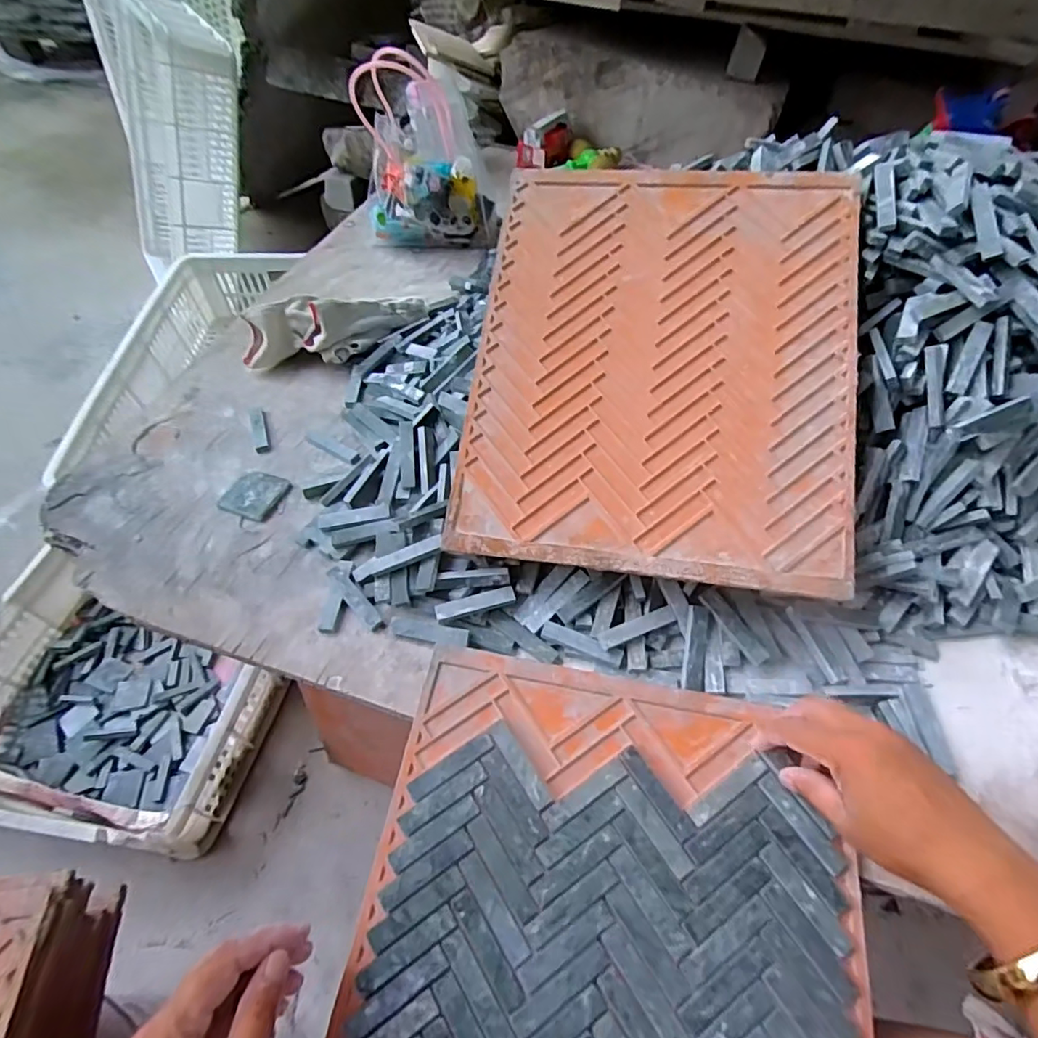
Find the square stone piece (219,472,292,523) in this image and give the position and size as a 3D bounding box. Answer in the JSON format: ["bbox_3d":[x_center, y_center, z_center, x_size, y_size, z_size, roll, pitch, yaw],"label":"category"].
[{"bbox_3d":[-0.241,-0.022,0.524,0.048,0.014,0.049,15,55,12],"label":"square stone piece"}]

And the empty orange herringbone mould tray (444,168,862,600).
[{"bbox_3d":[0.112,-0.127,0.458,0.292,0.010,0.345,7,78,9],"label":"empty orange herringbone mould tray"}]

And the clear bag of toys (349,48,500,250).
[{"bbox_3d":[-0.118,-0.460,0.732,0.168,0.200,0.091,-5,57,-3],"label":"clear bag of toys"}]

